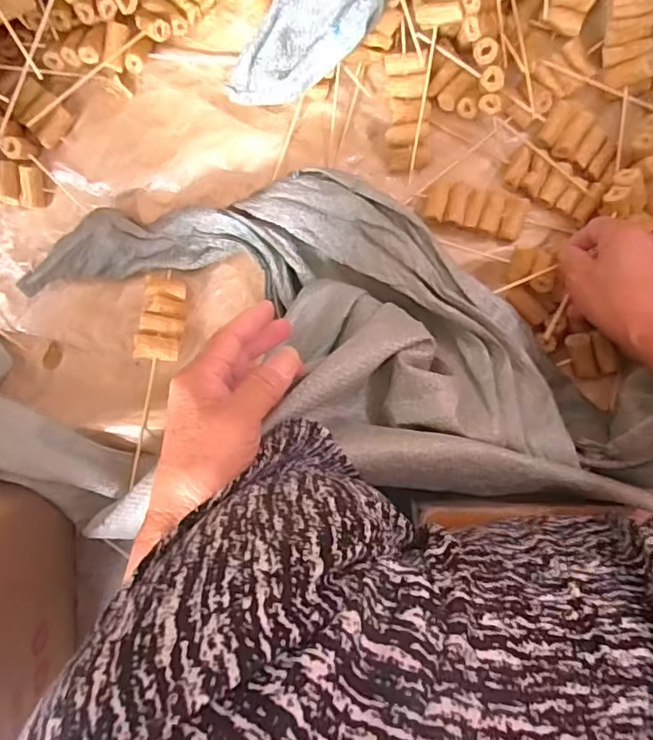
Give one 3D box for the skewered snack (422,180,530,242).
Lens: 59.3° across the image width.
[{"bbox_3d":[0.138,-0.149,0.531,0.092,0.018,0.039,15,95,0],"label":"skewered snack"}]

